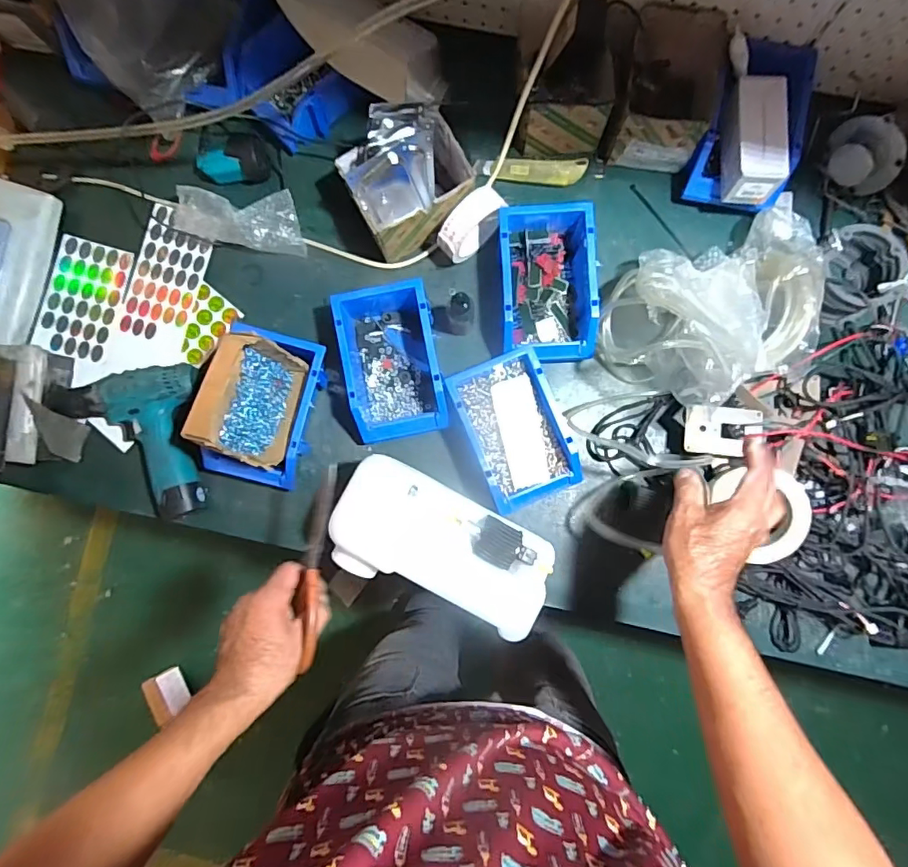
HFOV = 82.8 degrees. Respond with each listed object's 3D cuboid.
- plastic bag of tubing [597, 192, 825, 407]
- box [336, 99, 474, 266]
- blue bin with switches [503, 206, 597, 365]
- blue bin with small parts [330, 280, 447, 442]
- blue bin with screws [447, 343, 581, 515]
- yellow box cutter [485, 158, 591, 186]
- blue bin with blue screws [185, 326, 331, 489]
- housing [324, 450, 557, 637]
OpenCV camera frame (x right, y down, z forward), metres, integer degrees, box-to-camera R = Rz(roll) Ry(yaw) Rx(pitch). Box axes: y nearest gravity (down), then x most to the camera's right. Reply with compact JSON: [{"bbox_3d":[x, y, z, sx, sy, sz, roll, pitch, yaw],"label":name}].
[{"bbox_3d":[0.324,-0.154,0.608,0.289,0.147,0.202,-19,86,0],"label":"plastic bag of tubing"},{"bbox_3d":[-0.057,-0.312,0.636,0.139,0.113,0.124,-25,86,0],"label":"box"},{"bbox_3d":[0.115,-0.185,0.644,0.113,0.064,0.186,-4,86,1],"label":"blue bin with switches"},{"bbox_3d":[-0.076,-0.089,0.652,0.116,0.078,0.189,-10,86,1],"label":"blue bin with small parts"},{"bbox_3d":[0.077,-0.002,0.640,0.115,0.068,0.178,-23,86,0],"label":"blue bin with screws"},{"bbox_3d":[0.107,-0.348,0.682,0.133,0.024,0.034,1,86,2],"label":"yellow box cutter"},{"bbox_3d":[-0.230,-0.029,0.622,0.108,0.118,0.181,15,87,3],"label":"blue bin with blue screws"},{"bbox_3d":[-0.014,0.129,0.577,0.241,0.039,0.122,27,87,3],"label":"housing"}]

